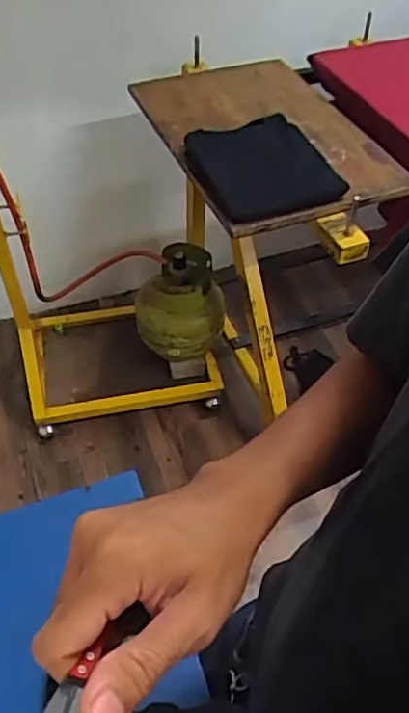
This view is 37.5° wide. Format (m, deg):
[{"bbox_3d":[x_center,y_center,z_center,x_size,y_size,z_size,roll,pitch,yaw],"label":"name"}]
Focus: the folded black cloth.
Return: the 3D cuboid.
[{"bbox_3d":[0.112,-0.369,1.149,0.267,0.023,0.272,-14,57,-21],"label":"folded black cloth"}]

